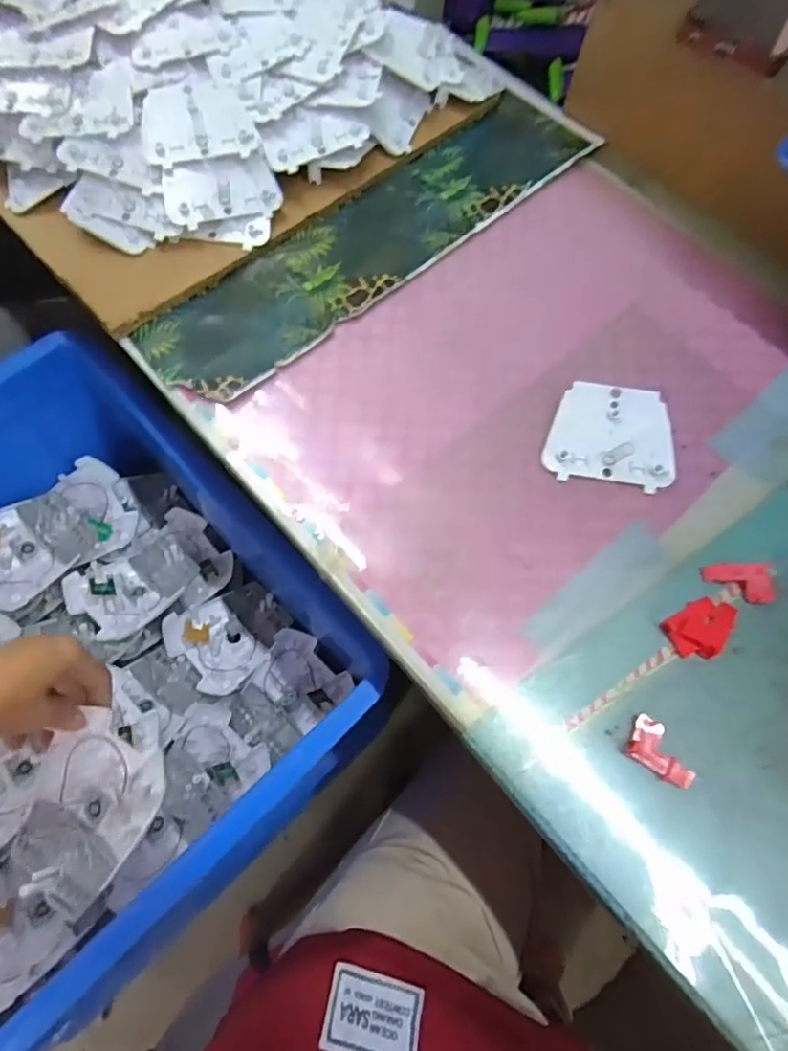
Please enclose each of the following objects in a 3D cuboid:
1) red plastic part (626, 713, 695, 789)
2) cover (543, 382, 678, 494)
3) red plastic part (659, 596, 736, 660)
[{"bbox_3d":[0.144,0.121,0.311,0.037,0.005,0.024,36,72,13],"label":"red plastic part"},{"bbox_3d":[0.144,-0.060,0.384,0.081,0.016,0.065,10,68,3],"label":"cover"},{"bbox_3d":[0.182,0.059,0.339,0.045,0.007,0.029,-27,71,-11],"label":"red plastic part"}]

